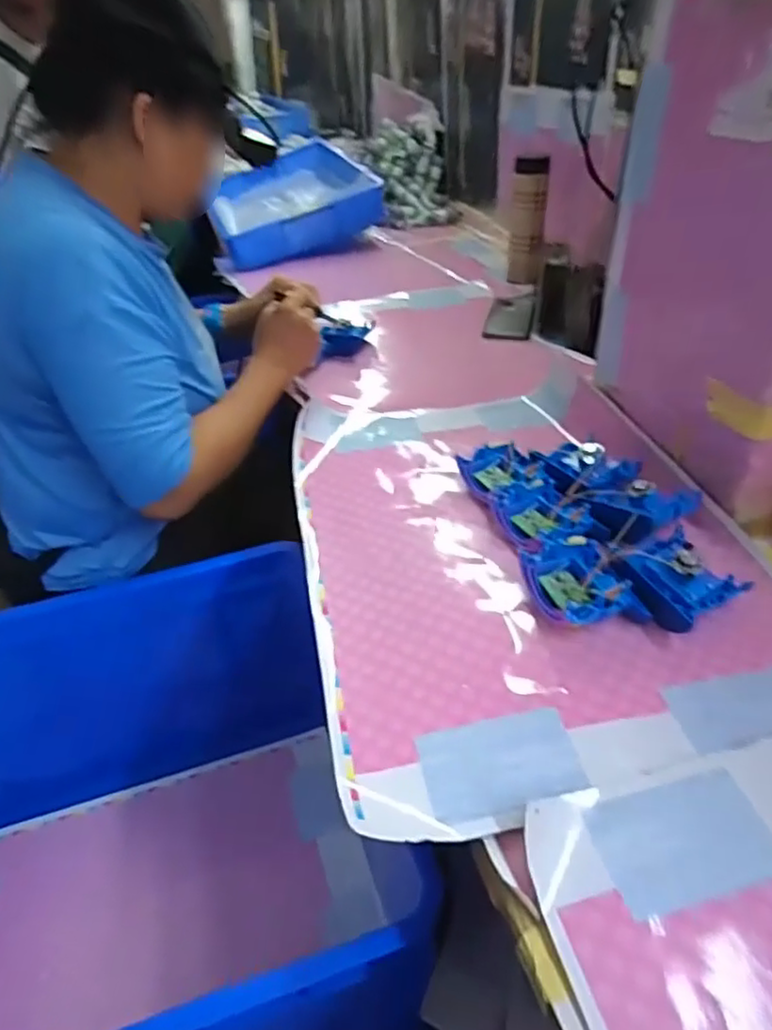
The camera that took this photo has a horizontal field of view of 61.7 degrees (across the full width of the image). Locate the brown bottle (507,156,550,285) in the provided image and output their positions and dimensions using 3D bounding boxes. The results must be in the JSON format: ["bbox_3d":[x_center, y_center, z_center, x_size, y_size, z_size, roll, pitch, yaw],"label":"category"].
[{"bbox_3d":[0.265,-0.551,1.215,0.060,0.217,0.050,3,38,8],"label":"brown bottle"}]

